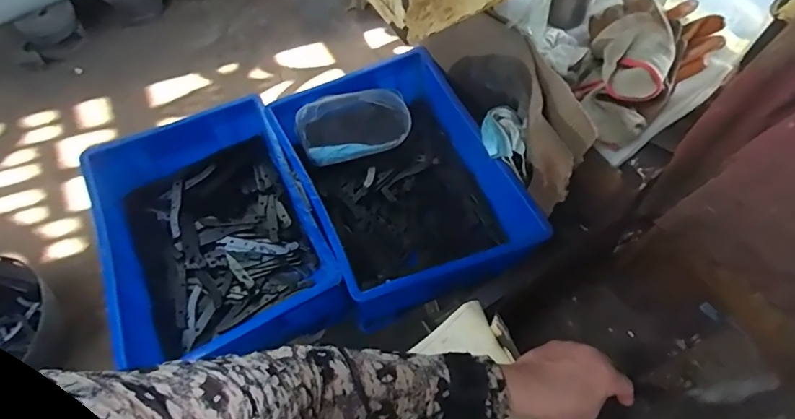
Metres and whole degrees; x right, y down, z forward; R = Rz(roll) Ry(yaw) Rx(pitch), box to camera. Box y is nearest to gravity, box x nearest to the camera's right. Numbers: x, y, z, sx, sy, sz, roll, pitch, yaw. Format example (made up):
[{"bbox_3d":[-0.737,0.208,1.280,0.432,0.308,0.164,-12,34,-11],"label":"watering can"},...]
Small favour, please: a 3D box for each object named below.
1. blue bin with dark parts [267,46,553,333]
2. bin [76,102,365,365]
[{"bbox_3d":[0.003,-0.047,0.790,0.313,0.130,0.395,-21,64,-8],"label":"blue bin with dark parts"},{"bbox_3d":[-0.285,0.039,0.757,0.301,0.133,0.388,-25,64,-10],"label":"bin"}]

